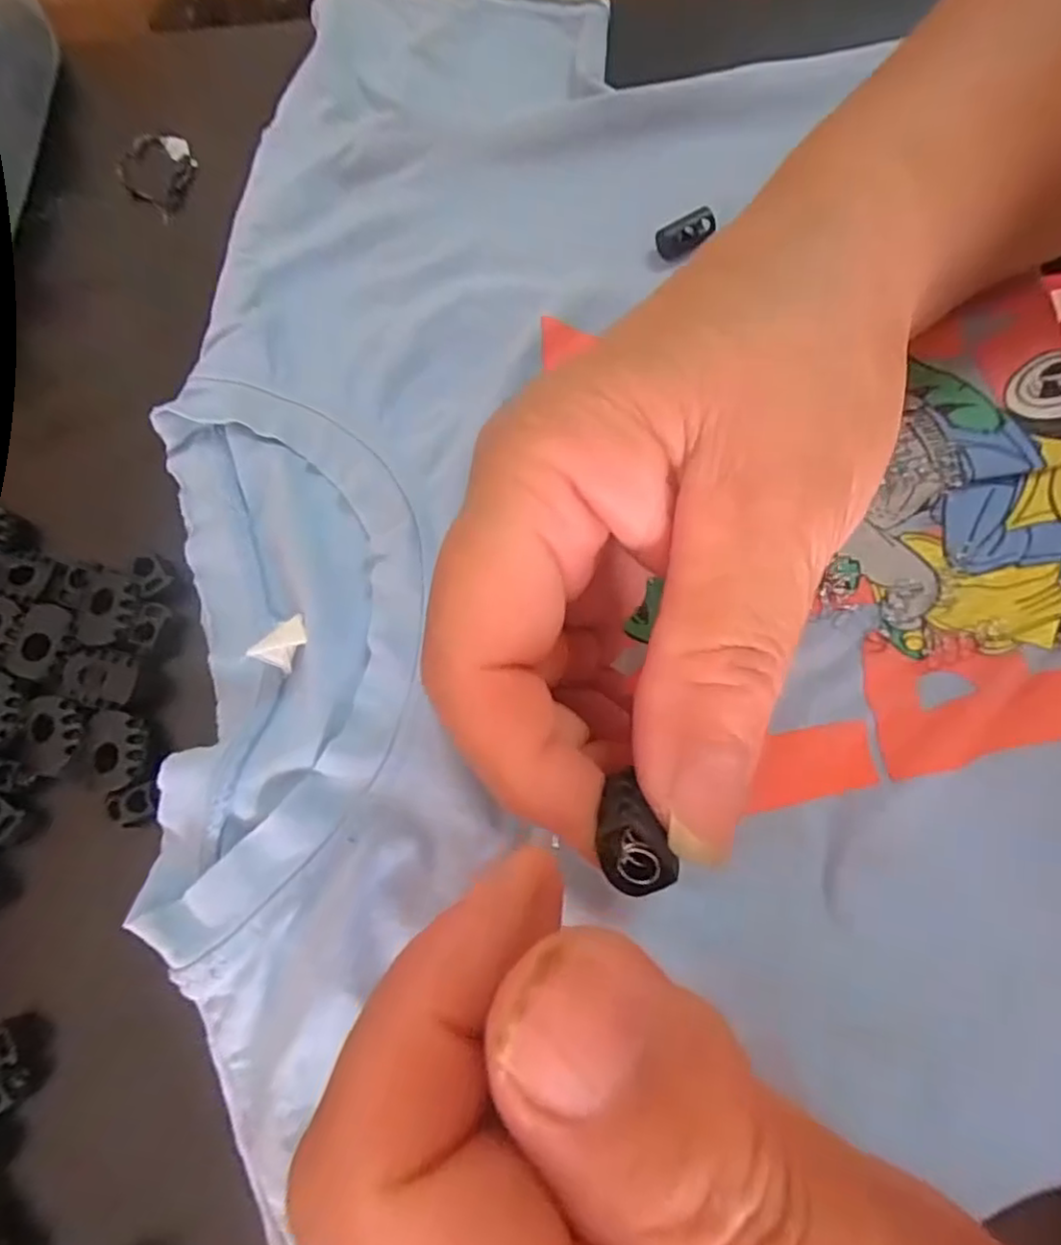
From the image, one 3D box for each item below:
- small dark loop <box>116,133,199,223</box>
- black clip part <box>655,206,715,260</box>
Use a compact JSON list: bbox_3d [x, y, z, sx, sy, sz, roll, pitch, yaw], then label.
[{"bbox_3d":[-0.141,-0.172,0.253,0.029,0.006,0.041,-32,75,-6],"label":"small dark loop"},{"bbox_3d":[0.051,-0.127,0.217,0.018,0.009,0.009,-31,75,-5],"label":"black clip part"}]

